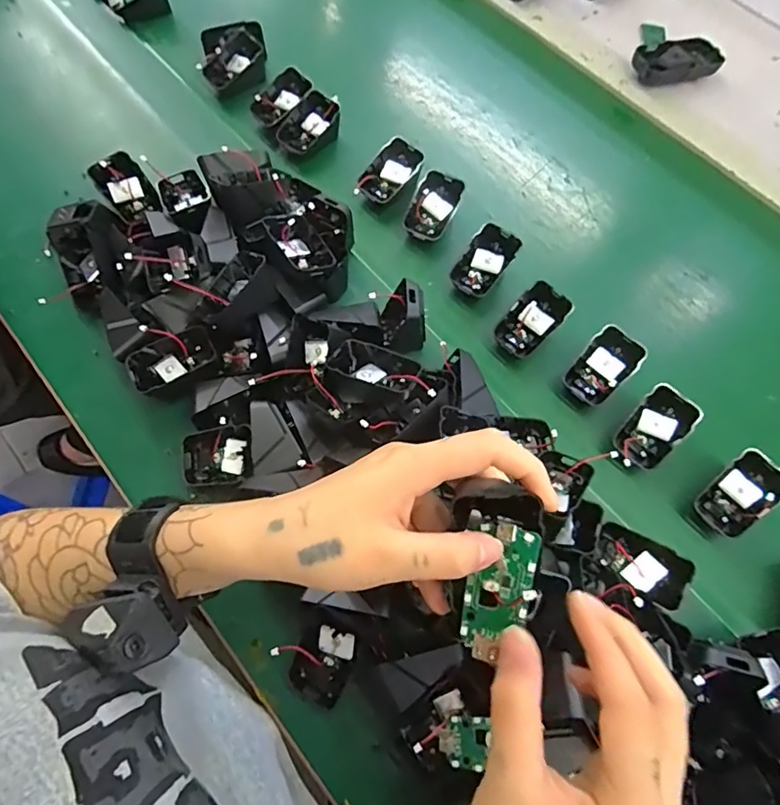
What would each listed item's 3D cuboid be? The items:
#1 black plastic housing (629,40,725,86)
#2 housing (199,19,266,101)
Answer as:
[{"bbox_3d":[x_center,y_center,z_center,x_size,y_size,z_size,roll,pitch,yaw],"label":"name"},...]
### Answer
[{"bbox_3d":[0.354,-0.417,0.642,0.113,0.033,0.060,-17,70,-10],"label":"black plastic housing"},{"bbox_3d":[-0.180,-0.394,0.597,0.077,0.043,0.059,-12,69,-8],"label":"housing"}]

